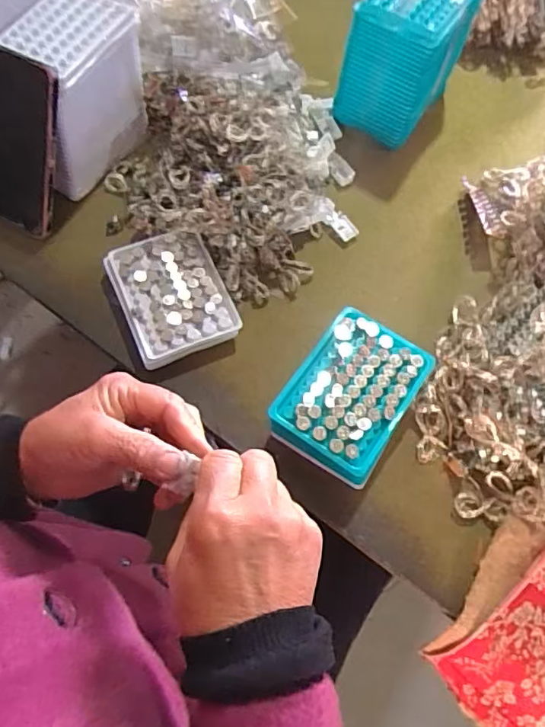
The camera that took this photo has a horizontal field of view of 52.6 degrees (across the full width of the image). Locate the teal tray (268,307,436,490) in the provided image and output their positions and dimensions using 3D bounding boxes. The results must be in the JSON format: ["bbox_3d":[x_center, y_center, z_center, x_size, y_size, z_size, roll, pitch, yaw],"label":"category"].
[{"bbox_3d":[0.070,0.030,0.496,0.102,0.051,0.132,31,69,11],"label":"teal tray"}]

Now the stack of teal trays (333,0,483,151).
[{"bbox_3d":[0.150,-0.347,0.620,0.100,0.141,0.143,31,69,11],"label":"stack of teal trays"}]

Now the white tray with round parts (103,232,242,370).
[{"bbox_3d":[-0.099,-0.065,0.544,0.098,0.027,0.131,-23,69,-11],"label":"white tray with round parts"}]

